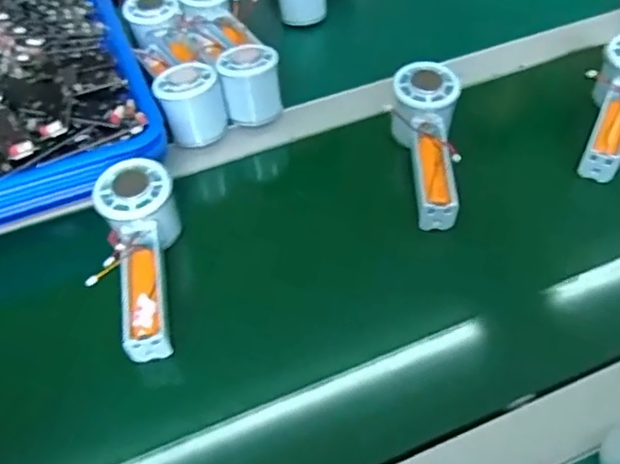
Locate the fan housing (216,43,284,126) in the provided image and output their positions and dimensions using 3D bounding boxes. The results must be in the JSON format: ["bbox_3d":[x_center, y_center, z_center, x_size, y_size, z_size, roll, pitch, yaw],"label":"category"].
[{"bbox_3d":[-0.056,-0.144,0.561,0.053,0.059,0.050,-7,50,-3],"label":"fan housing"}]

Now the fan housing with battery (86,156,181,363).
[{"bbox_3d":[-0.128,0.021,0.441,0.057,0.045,0.154,-9,66,-5],"label":"fan housing with battery"}]

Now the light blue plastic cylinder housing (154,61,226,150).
[{"bbox_3d":[-0.111,-0.119,0.542,0.053,0.058,0.047,-16,51,-10],"label":"light blue plastic cylinder housing"}]

